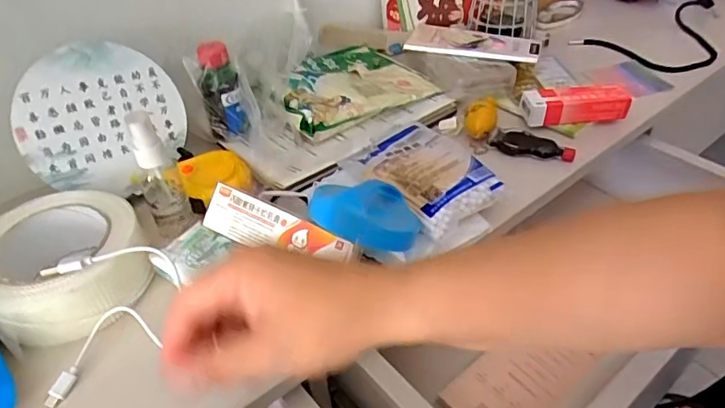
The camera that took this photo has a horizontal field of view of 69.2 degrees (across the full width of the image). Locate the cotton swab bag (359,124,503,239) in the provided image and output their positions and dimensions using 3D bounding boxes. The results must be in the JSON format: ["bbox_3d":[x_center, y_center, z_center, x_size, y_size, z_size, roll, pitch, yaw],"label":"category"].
[{"bbox_3d":[0.062,-0.033,0.497,0.093,0.017,0.125,-27,46,-25],"label":"cotton swab bag"}]

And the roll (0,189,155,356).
[{"bbox_3d":[-0.244,0.045,0.423,0.120,0.055,0.125,-2,41,2],"label":"roll"}]

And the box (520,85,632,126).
[{"bbox_3d":[0.230,-0.109,0.567,0.108,0.034,0.029,-1,41,3],"label":"box"}]

